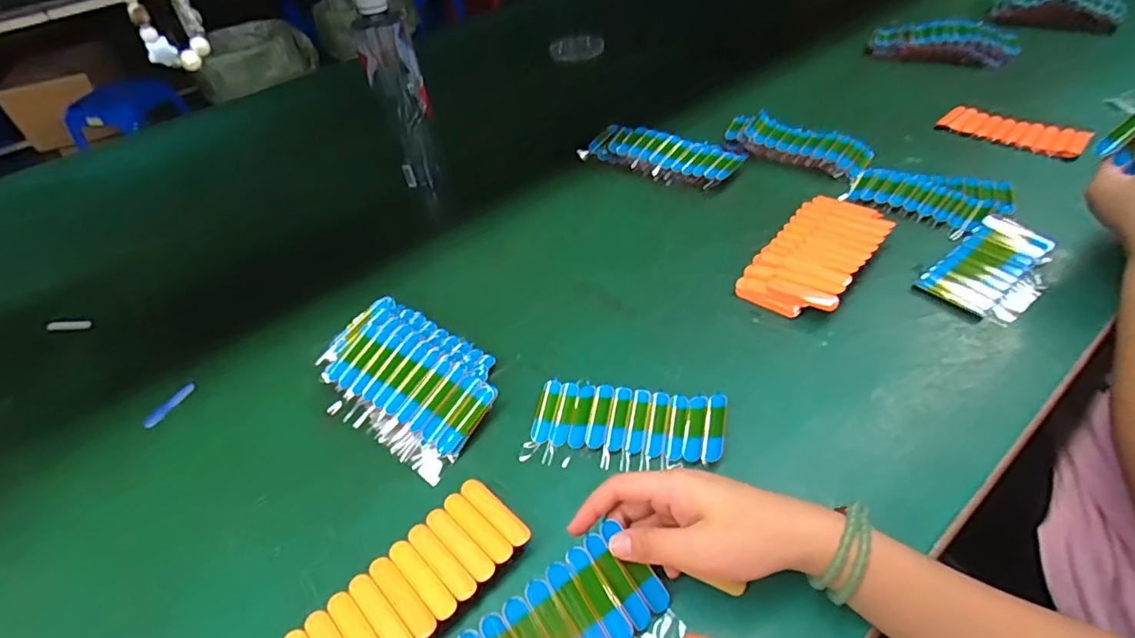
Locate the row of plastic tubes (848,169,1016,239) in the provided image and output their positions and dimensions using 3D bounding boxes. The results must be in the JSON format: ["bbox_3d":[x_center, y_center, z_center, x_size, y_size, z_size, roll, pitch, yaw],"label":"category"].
[{"bbox_3d":[0.401,-0.141,0.634,0.150,0.013,0.102,24,53,28],"label":"row of plastic tubes"}]

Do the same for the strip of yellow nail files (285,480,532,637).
[{"bbox_3d":[-0.099,0.176,0.371,0.065,0.022,0.151,33,57,33],"label":"strip of yellow nail files"}]

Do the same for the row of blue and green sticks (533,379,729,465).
[{"bbox_3d":[0.049,0.080,0.459,0.149,0.008,0.063,3,44,14],"label":"row of blue and green sticks"}]

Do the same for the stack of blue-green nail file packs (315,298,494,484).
[{"bbox_3d":[-0.141,0.046,0.501,0.178,0.032,0.116,25,53,29],"label":"stack of blue-green nail file packs"}]

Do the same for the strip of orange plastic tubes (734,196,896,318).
[{"bbox_3d":[0.250,-0.069,0.564,0.089,0.032,0.175,28,55,31],"label":"strip of orange plastic tubes"}]

